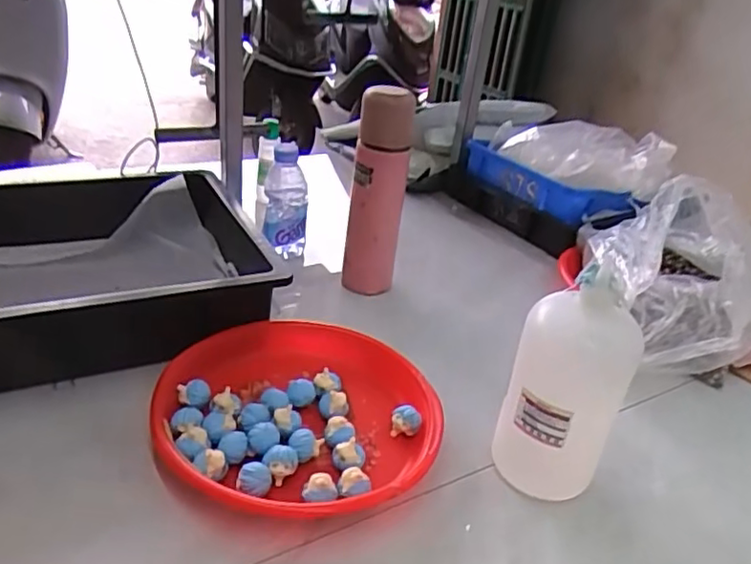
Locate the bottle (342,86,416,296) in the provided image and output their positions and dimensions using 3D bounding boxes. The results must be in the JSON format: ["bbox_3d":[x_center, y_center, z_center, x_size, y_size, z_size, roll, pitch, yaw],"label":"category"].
[{"bbox_3d":[0.000,-0.095,0.778,0.067,0.263,0.059,6,29,1],"label":"bottle"}]

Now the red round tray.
[{"bbox_3d":[-0.071,0.124,0.589,0.241,0.044,0.241,5,29,-3],"label":"red round tray"}]

